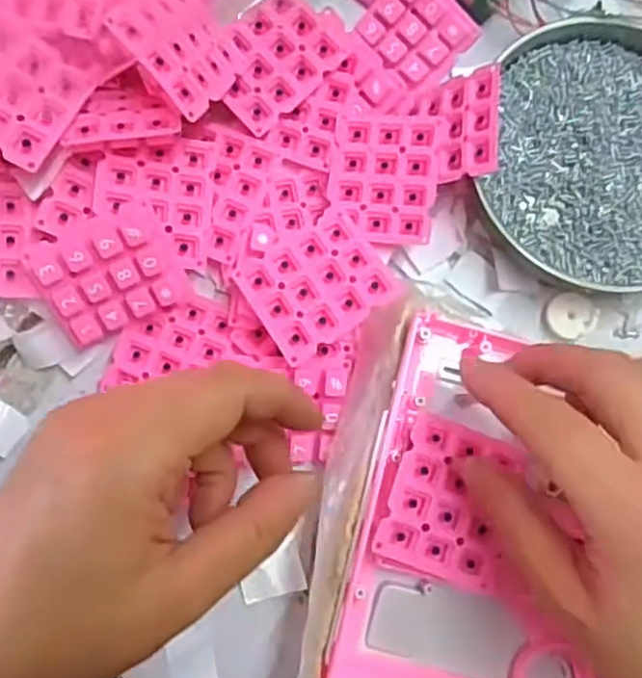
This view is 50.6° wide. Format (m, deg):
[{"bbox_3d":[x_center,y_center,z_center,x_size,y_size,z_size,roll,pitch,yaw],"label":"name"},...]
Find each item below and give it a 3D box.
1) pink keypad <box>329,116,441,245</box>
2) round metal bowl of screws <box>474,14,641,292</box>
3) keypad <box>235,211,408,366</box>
[{"bbox_3d":[0.029,-0.074,0.315,0.049,0.004,0.059,3,87,12],"label":"pink keypad"},{"bbox_3d":[0.145,-0.092,0.338,0.120,0.021,0.132,1,81,-4],"label":"round metal bowl of screws"},{"bbox_3d":[0.000,-0.025,0.300,0.060,0.007,0.050,-33,85,-8],"label":"keypad"}]

